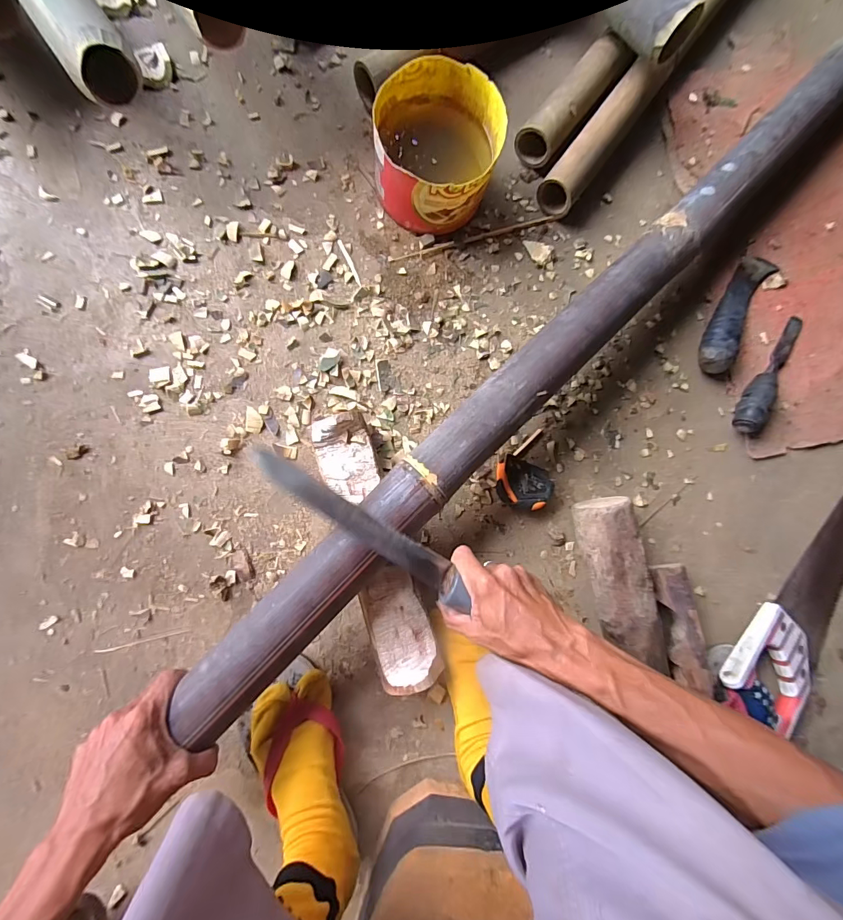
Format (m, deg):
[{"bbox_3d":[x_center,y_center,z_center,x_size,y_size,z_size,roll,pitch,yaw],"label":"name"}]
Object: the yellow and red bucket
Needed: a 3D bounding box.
[{"bbox_3d":[0.017,-0.371,0.503,0.143,0.094,0.147,1,86,-7],"label":"yellow and red bucket"}]

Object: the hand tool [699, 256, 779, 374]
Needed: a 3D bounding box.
[{"bbox_3d":[0.449,-0.210,0.581,0.054,0.040,0.202,34,83,-4],"label":"hand tool"}]

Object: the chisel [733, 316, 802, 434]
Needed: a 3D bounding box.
[{"bbox_3d":[0.502,-0.120,0.577,0.053,0.036,0.204,39,82,-3],"label":"chisel"}]

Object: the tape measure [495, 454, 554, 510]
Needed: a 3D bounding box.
[{"bbox_3d":[0.127,0.031,0.524,0.069,0.037,0.055,23,83,-5],"label":"tape measure"}]

